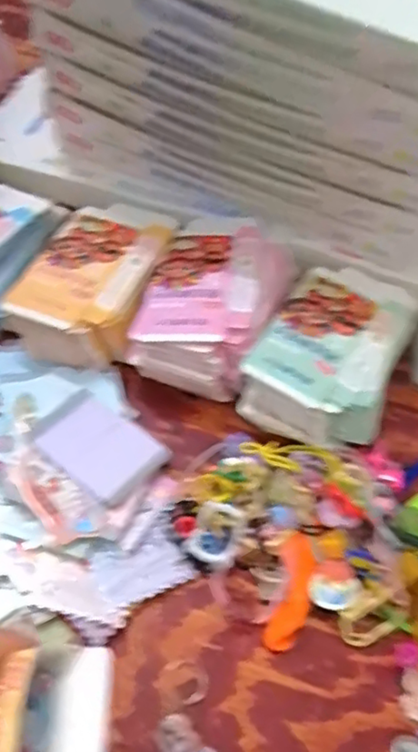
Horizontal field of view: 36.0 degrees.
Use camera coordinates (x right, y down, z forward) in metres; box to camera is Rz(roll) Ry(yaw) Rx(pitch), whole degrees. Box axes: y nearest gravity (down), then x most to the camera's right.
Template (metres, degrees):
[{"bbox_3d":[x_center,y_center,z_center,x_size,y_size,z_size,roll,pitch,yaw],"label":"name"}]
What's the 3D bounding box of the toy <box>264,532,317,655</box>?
[{"bbox_3d":[0.055,0.142,0.422,0.025,0.009,0.073,13,61,5],"label":"toy"}]

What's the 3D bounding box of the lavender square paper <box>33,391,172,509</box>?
[{"bbox_3d":[-0.080,0.050,0.465,0.085,0.010,0.061,36,60,17],"label":"lavender square paper"}]

